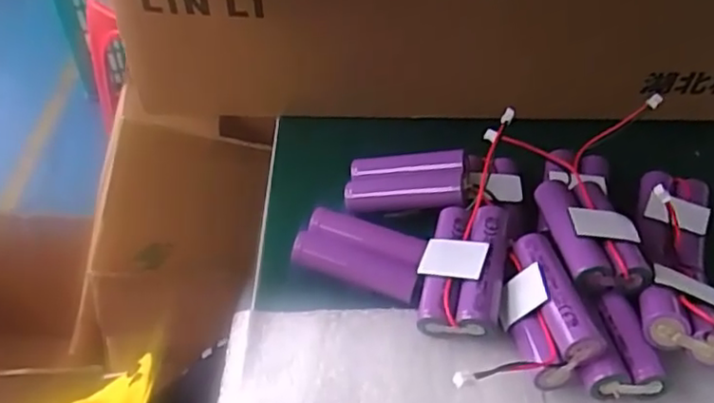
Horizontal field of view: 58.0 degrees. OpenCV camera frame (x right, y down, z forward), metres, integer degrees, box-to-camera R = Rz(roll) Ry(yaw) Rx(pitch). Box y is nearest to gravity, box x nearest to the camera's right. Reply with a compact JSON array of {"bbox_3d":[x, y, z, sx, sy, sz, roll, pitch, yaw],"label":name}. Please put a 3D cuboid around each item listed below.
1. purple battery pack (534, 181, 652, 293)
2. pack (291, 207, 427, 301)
[{"bbox_3d":[0.114,0.015,0.314,0.038,0.019,0.067,0,46,-1],"label":"purple battery pack"},{"bbox_3d":[0.002,0.025,0.328,0.063,0.016,0.031,16,48,14],"label":"pack"}]

